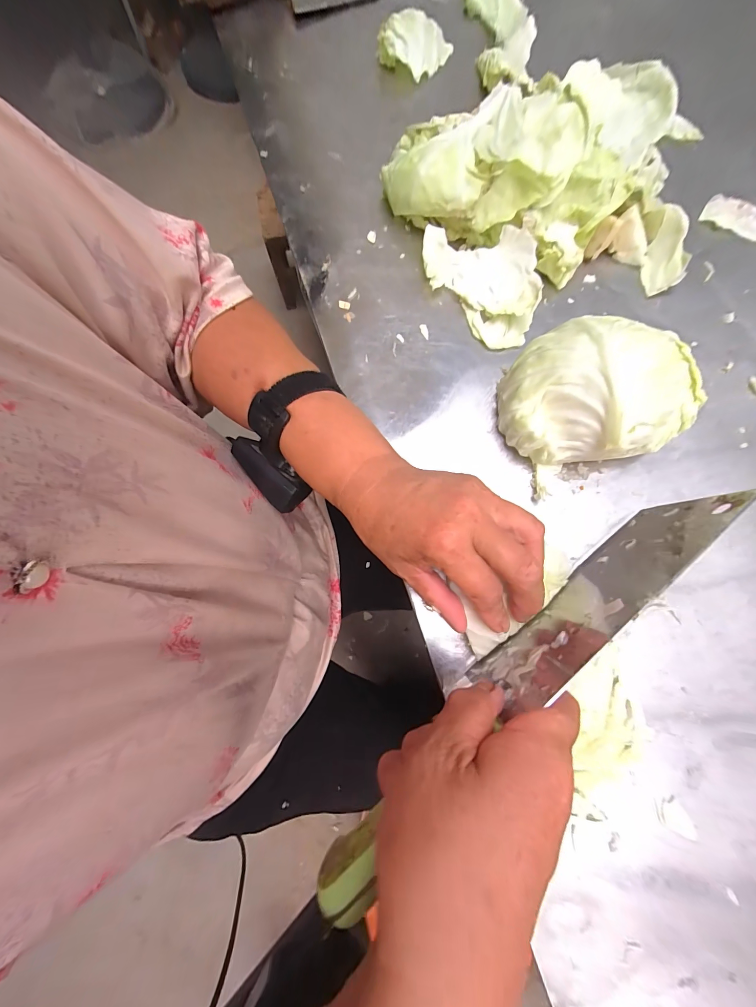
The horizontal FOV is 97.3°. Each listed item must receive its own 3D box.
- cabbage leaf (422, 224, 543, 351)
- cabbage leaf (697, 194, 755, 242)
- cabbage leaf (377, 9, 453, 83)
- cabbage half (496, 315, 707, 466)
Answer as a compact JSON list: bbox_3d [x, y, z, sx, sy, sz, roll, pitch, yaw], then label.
[{"bbox_3d":[0.093,-0.200,0.289,0.072,0.032,0.120,-38,80,-8],"label":"cabbage leaf"},{"bbox_3d":[0.362,-0.282,0.329,0.078,0.007,0.037,28,78,6],"label":"cabbage leaf"},{"bbox_3d":[0.042,-0.519,0.372,0.065,0.022,0.071,23,78,5],"label":"cabbage leaf"},{"bbox_3d":[0.159,-0.082,0.244,0.125,0.072,0.101,-7,77,-2],"label":"cabbage half"}]

